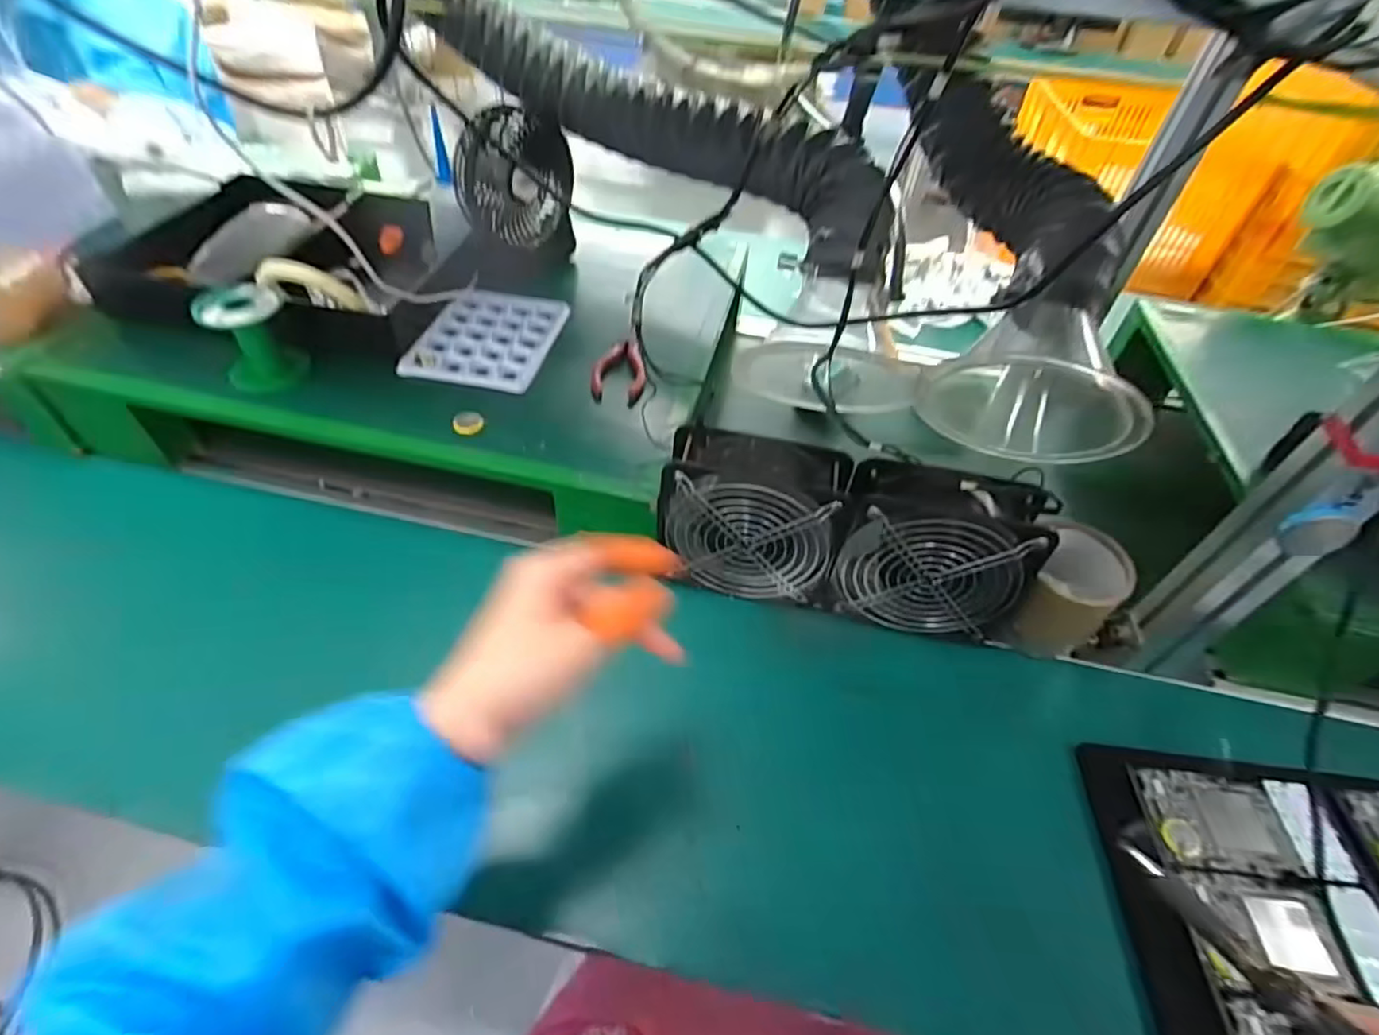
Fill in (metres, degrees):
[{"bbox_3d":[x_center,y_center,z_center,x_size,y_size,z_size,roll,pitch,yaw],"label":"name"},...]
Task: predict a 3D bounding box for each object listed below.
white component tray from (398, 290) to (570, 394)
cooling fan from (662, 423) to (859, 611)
[{"bbox_3d":[-0.200,-0.186,0.639,0.120,0.006,0.156,10,48,4],"label":"white component tray"},{"bbox_3d":[0.051,-0.001,0.525,0.143,0.127,0.064,10,48,4],"label":"cooling fan"}]

